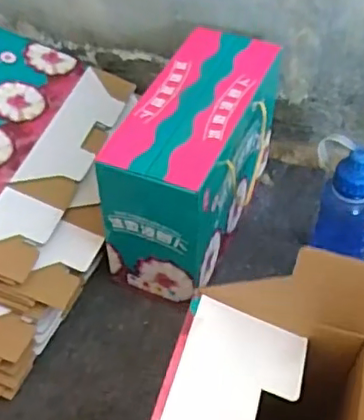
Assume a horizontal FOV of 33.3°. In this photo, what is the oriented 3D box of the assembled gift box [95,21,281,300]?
[{"bbox_3d":[0.025,-0.070,0.917,0.147,0.257,0.334,17,48,19],"label":"assembled gift box"}]

